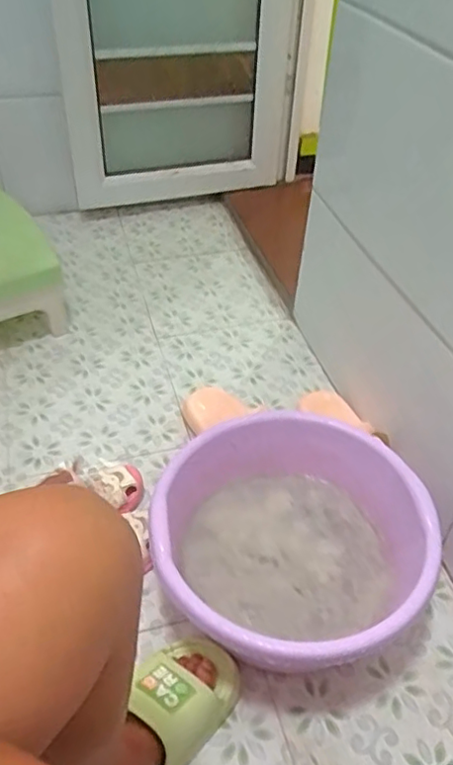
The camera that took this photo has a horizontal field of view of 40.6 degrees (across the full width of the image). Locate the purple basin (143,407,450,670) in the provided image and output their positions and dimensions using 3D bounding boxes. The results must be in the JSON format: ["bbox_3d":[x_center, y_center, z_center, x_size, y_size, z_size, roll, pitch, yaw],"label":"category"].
[{"bbox_3d":[0.088,0.203,0.776,0.335,0.136,0.317,2,42,-2],"label":"purple basin"}]

